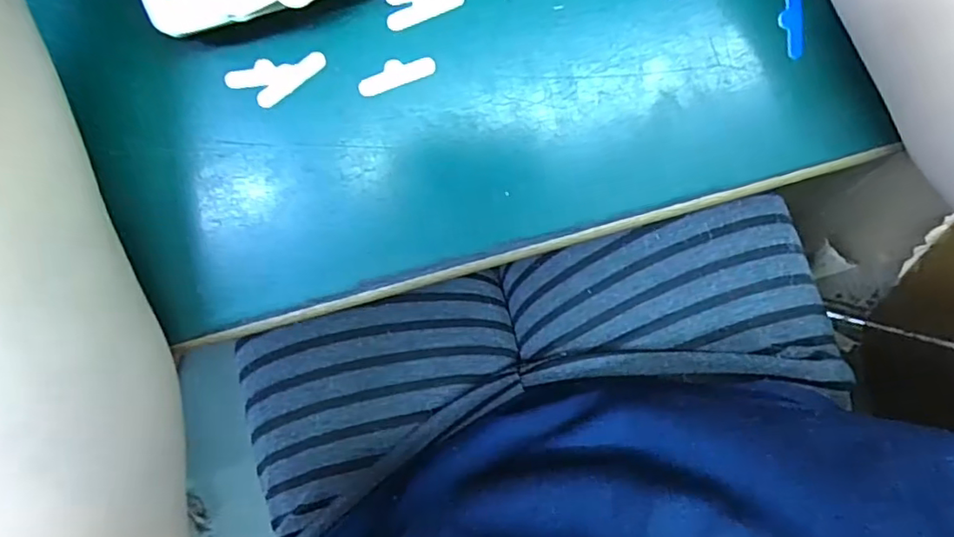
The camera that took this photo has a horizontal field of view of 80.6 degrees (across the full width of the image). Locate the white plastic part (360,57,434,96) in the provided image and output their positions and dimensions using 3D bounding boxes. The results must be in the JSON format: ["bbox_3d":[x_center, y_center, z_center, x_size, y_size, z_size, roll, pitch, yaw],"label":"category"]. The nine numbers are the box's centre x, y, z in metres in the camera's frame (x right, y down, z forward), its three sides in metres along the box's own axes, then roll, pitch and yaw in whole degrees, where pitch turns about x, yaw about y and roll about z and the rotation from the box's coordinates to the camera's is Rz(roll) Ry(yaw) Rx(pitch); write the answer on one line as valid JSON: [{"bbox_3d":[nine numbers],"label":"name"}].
[{"bbox_3d":[-0.028,-0.067,0.192,0.027,0.004,0.009,-20,97,0],"label":"white plastic part"}]

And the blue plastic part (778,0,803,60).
[{"bbox_3d":[0.110,-0.087,0.196,0.007,0.004,0.027,-7,97,-2],"label":"blue plastic part"}]

